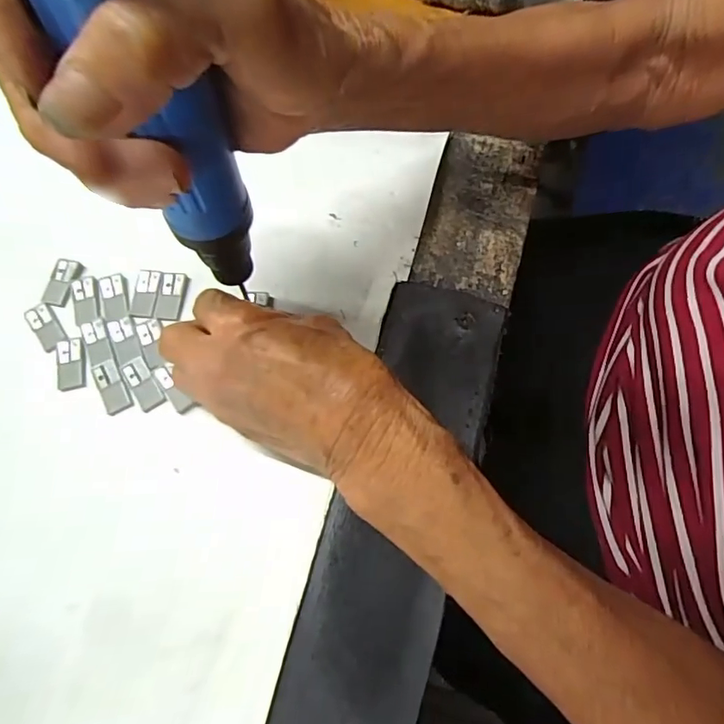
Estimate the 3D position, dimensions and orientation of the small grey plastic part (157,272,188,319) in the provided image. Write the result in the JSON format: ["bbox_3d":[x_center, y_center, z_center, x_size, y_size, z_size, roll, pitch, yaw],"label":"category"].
[{"bbox_3d":[-0.105,-0.037,0.275,0.015,0.004,0.027,3,67,5],"label":"small grey plastic part"}]

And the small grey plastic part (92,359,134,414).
[{"bbox_3d":[-0.129,0.011,0.254,0.013,0.004,0.029,-29,68,-9],"label":"small grey plastic part"}]

